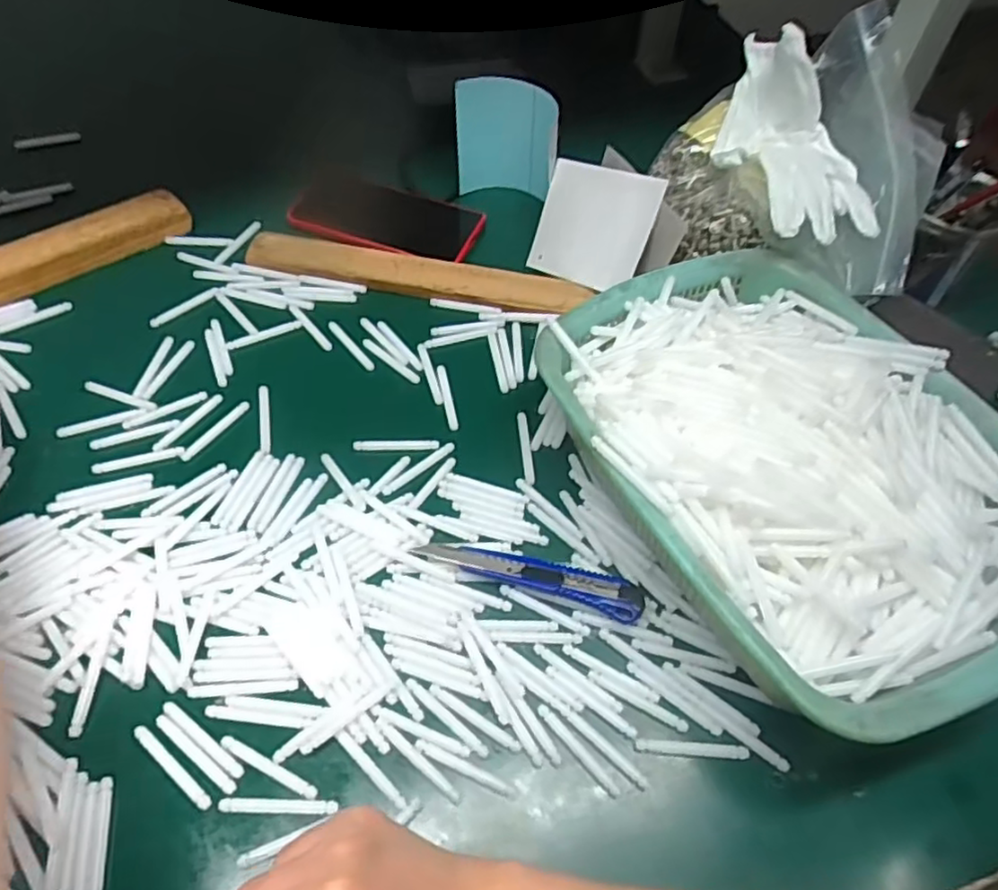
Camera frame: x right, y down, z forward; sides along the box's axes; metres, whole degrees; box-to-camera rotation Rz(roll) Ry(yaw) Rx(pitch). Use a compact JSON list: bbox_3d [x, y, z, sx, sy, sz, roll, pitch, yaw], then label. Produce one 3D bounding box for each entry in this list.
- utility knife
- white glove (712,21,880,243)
[{"bbox_3d":[0.019,0.077,0.409,0.136,0.014,0.024,17,56,9],"label":"utility knife"},{"bbox_3d":[0.211,-0.220,0.479,0.086,0.051,0.171,-8,70,-8],"label":"white glove"}]

